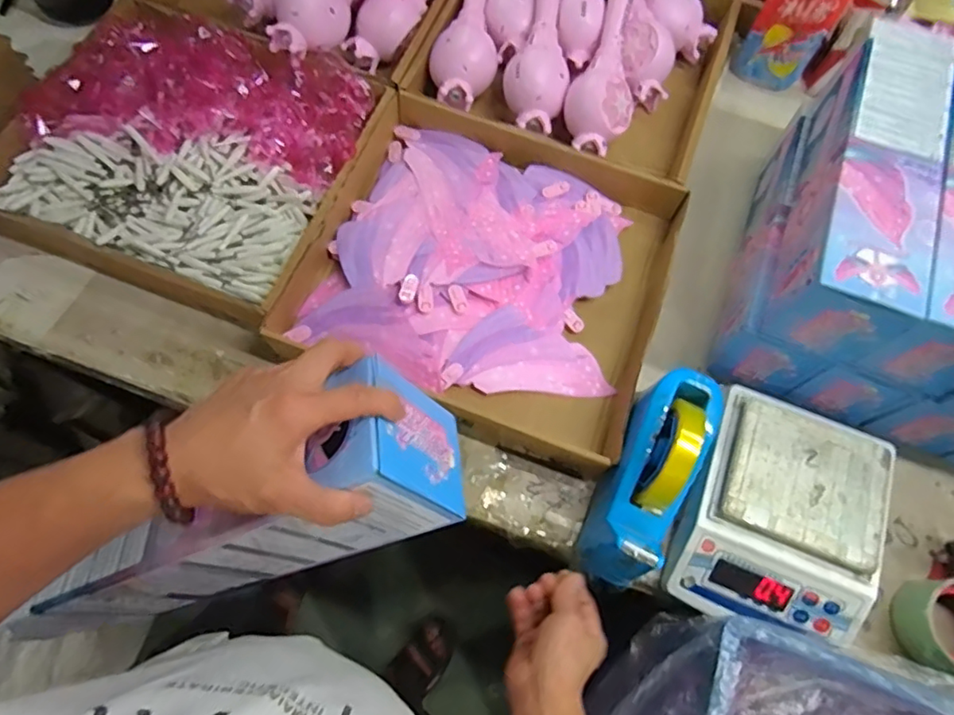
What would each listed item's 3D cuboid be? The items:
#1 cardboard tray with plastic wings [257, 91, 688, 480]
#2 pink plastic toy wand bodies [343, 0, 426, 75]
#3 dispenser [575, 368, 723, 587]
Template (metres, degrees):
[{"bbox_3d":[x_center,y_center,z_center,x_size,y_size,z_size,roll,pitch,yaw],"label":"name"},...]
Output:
[{"bbox_3d":[0.018,-0.103,0.681,0.396,0.057,0.371,21,74,4],"label":"cardboard tray with plastic wings"},{"bbox_3d":[-0.063,-0.521,0.772,0.071,0.070,0.311,30,73,7],"label":"pink plastic toy wand bodies"},{"bbox_3d":[0.168,0.112,0.559,0.072,0.122,0.209,27,73,6],"label":"dispenser"}]

